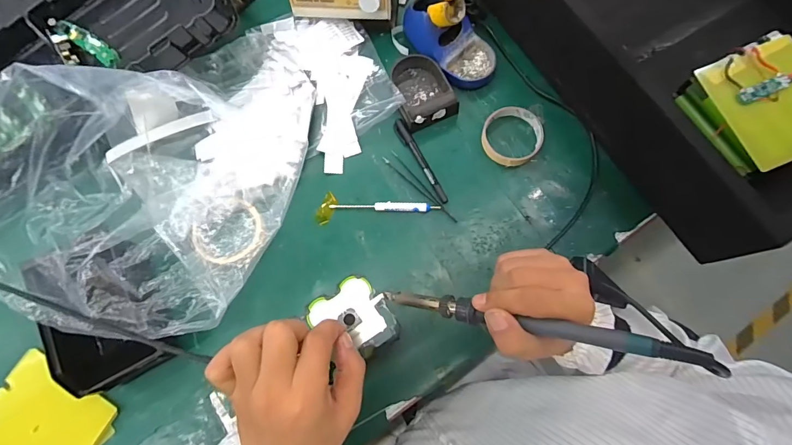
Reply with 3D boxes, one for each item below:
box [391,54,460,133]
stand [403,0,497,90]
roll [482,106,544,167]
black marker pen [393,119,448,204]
[{"bbox_3d":[0.035,-0.193,0.572,0.078,0.030,0.113,-22,76,-4],"label":"box"},{"bbox_3d":[0.081,-0.269,0.566,0.082,0.081,0.148,-37,77,-7],"label":"stand"},{"bbox_3d":[0.162,-0.121,0.559,0.081,0.019,0.085,0,76,2],"label":"roll"},{"bbox_3d":[0.034,-0.087,0.554,0.016,0.009,0.137,-29,77,-6],"label":"black marker pen"}]

